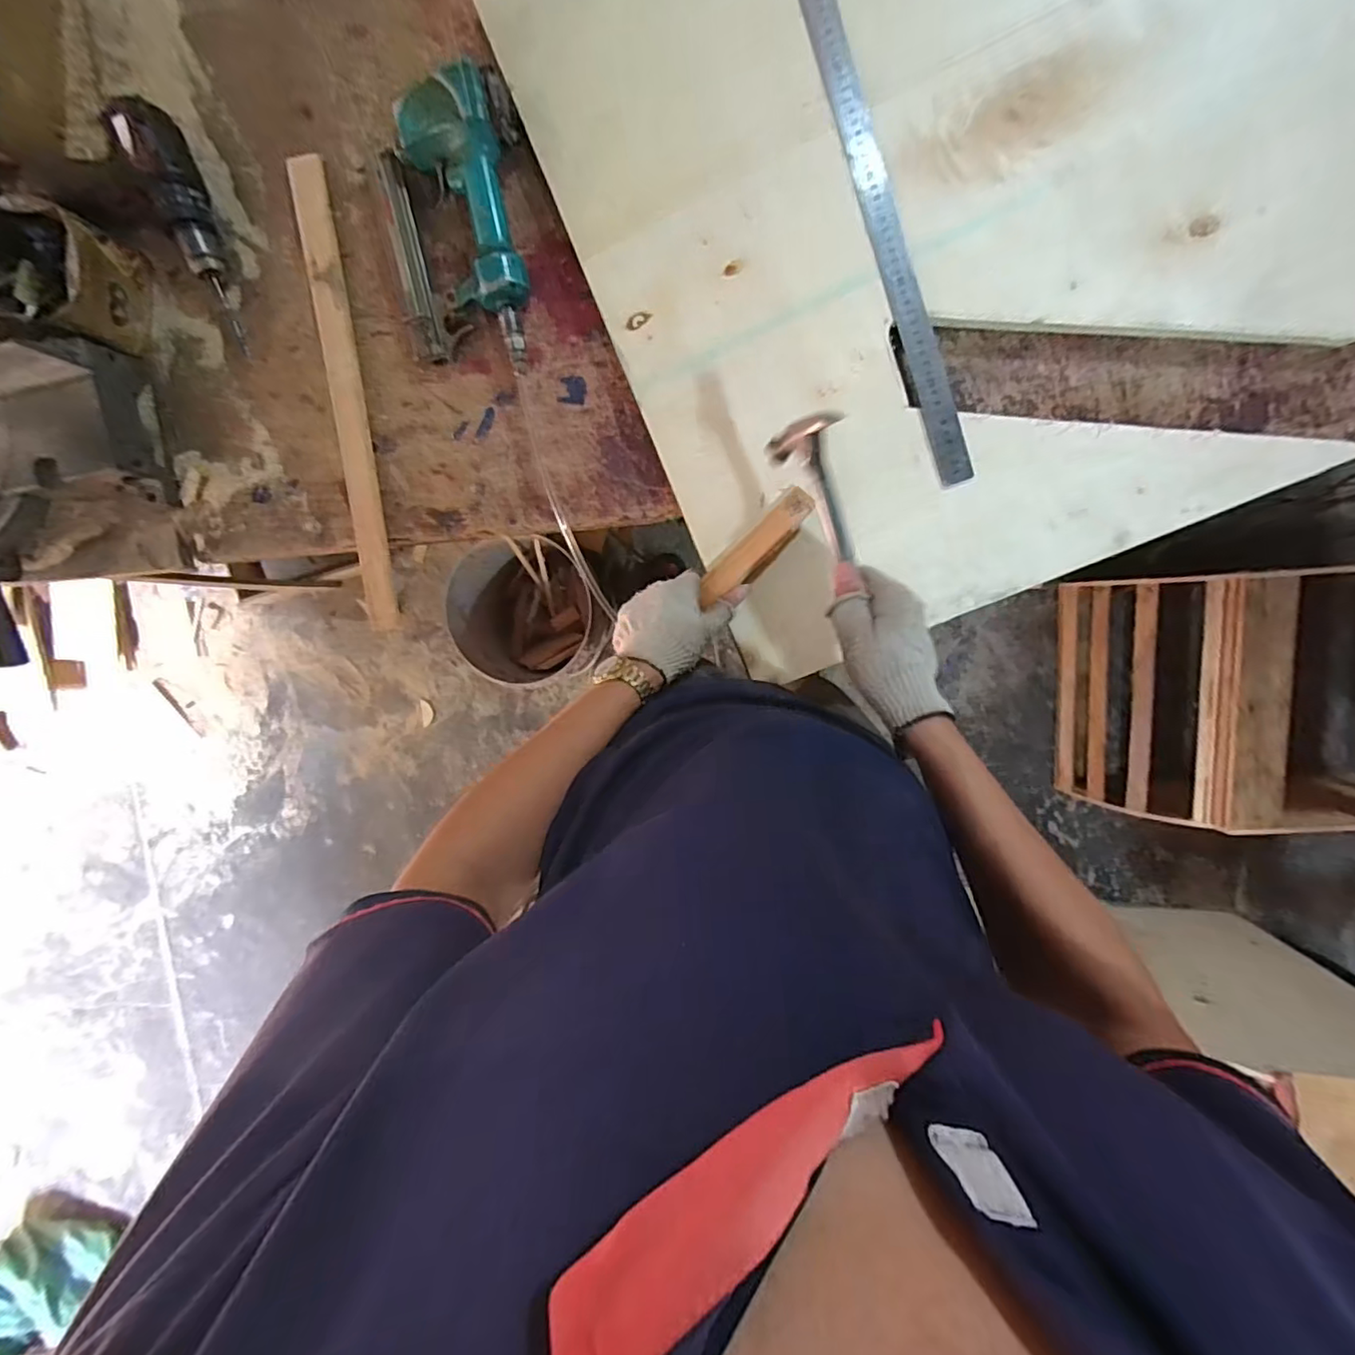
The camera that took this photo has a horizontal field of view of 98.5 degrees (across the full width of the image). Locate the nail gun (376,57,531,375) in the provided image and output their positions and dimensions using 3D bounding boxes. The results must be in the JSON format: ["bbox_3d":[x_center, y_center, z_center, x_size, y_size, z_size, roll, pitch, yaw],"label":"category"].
[{"bbox_3d":[-0.226,-0.433,0.563,0.146,0.054,0.237,-2,98,5],"label":"nail gun"}]

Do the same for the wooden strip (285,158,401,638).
[{"bbox_3d":[-0.354,-0.289,0.625,0.034,0.017,0.467,-5,97,5],"label":"wooden strip"}]

